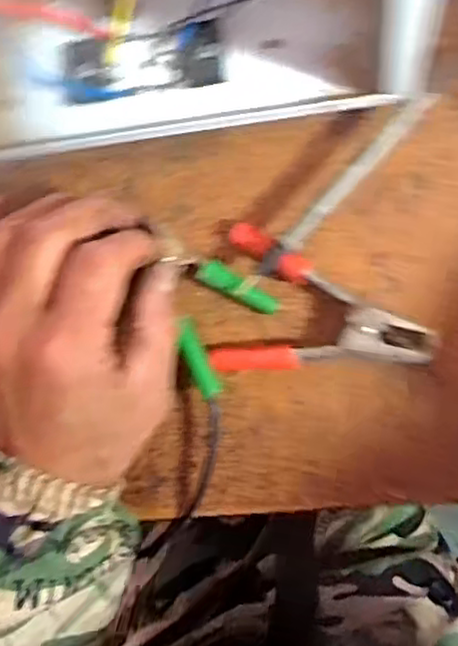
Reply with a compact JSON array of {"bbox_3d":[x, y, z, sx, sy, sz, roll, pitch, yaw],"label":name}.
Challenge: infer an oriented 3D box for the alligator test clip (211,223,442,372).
[{"bbox_3d":[0.047,-0.006,0.340,0.102,0.021,0.069,8,90,10],"label":"alligator test clip"}]

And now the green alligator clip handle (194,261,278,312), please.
[{"bbox_3d":[-0.001,-0.020,0.344,0.053,0.011,0.013,27,93,6],"label":"green alligator clip handle"}]

